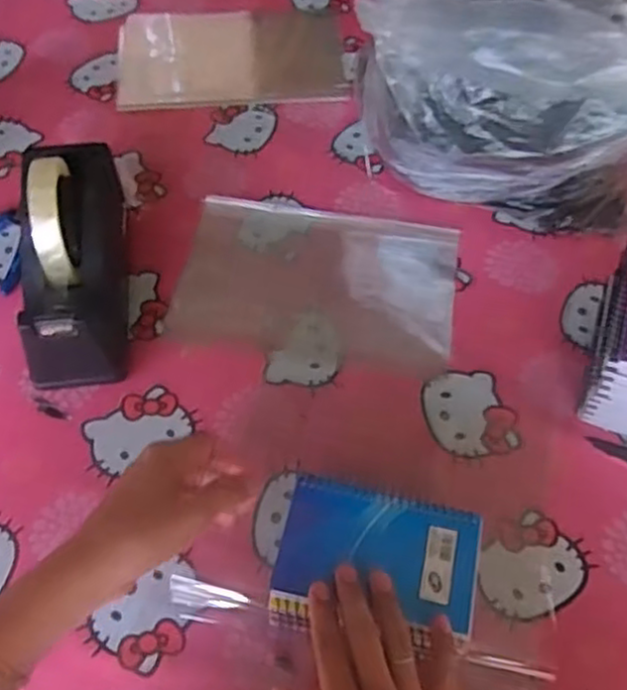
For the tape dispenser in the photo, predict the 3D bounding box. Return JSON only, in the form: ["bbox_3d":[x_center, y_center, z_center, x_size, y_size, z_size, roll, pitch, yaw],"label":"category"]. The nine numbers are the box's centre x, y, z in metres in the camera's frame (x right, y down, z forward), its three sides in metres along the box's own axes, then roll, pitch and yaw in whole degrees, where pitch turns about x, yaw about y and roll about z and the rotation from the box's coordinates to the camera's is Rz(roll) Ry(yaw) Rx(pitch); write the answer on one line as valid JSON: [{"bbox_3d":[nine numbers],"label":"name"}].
[{"bbox_3d":[-0.203,-0.078,0.616,0.074,0.129,0.211,-5,57,-4],"label":"tape dispenser"}]

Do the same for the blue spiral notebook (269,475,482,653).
[{"bbox_3d":[0.043,0.145,0.488,0.129,0.009,0.099,10,57,6],"label":"blue spiral notebook"}]

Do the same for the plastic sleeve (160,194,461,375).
[{"bbox_3d":[0.005,-0.061,0.686,0.251,0.008,0.170,9,57,4],"label":"plastic sleeve"}]

